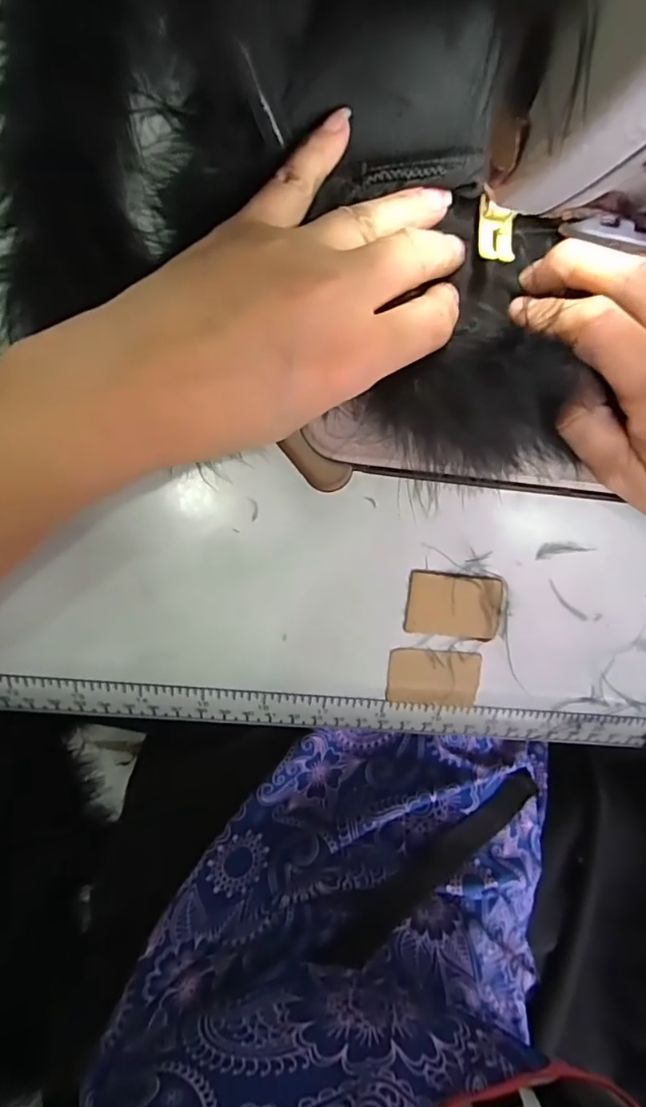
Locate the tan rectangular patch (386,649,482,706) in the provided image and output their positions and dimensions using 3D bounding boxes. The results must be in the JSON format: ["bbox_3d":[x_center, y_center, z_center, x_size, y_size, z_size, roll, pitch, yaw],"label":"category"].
[{"bbox_3d":[0.047,0.053,0.233,0.039,0.004,0.024,3,97,-7],"label":"tan rectangular patch"}]

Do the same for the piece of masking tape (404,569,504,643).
[{"bbox_3d":[0.054,0.022,0.229,0.039,0.004,0.026,6,97,-7],"label":"piece of masking tape"}]

